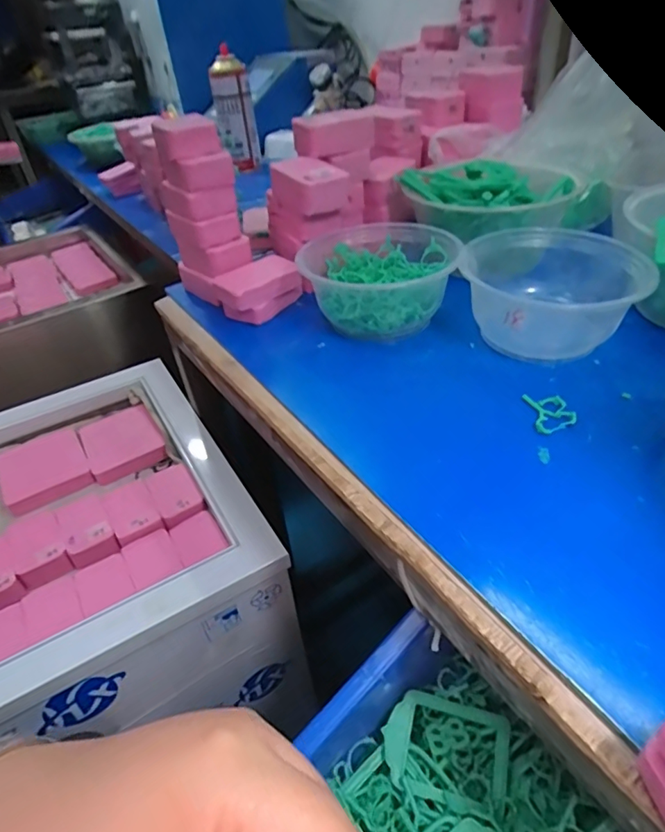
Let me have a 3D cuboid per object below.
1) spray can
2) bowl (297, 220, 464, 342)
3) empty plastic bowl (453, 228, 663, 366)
[{"bbox_3d":[-0.165,-0.511,0.883,0.066,0.166,0.070,-10,39,-5],"label":"spray can"},{"bbox_3d":[0.046,-0.122,0.457,0.125,0.064,0.144,8,41,17],"label":"bowl"},{"bbox_3d":[0.163,-0.097,0.403,0.118,0.066,0.108,-4,39,3],"label":"empty plastic bowl"}]

